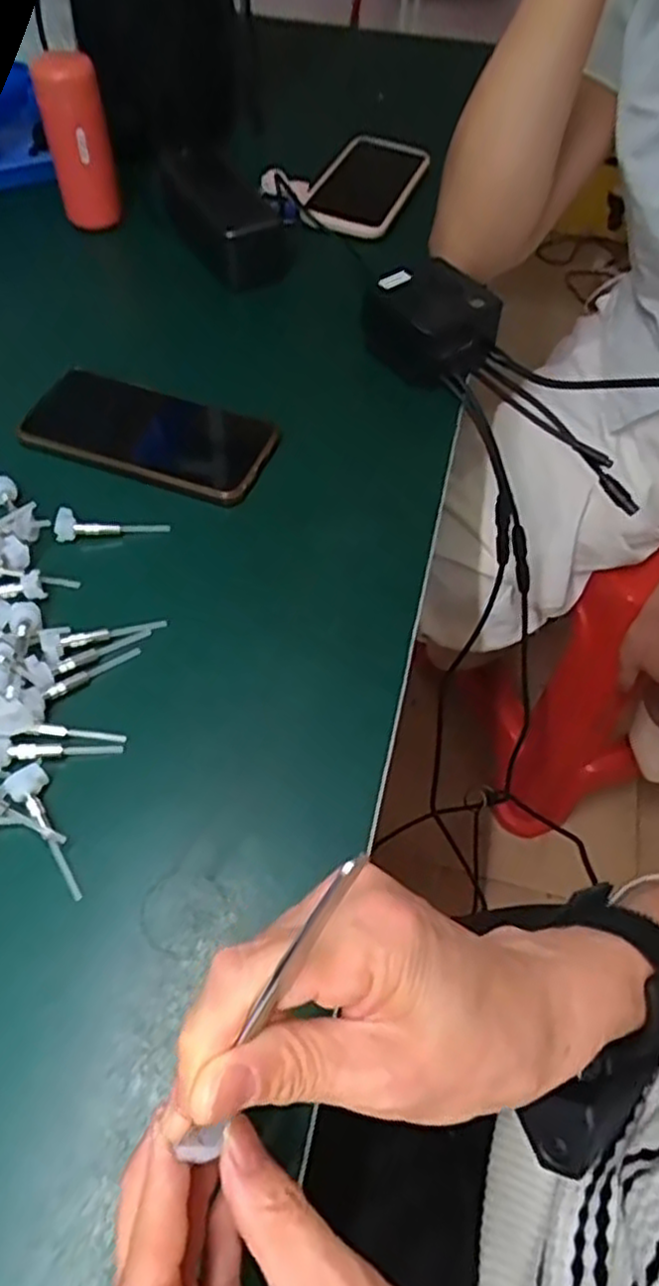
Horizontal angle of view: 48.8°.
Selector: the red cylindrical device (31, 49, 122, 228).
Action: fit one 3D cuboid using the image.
[{"bbox_3d":[-0.204,-0.406,0.590,0.045,0.118,0.041,-17,36,-15],"label":"red cylindrical device"}]

